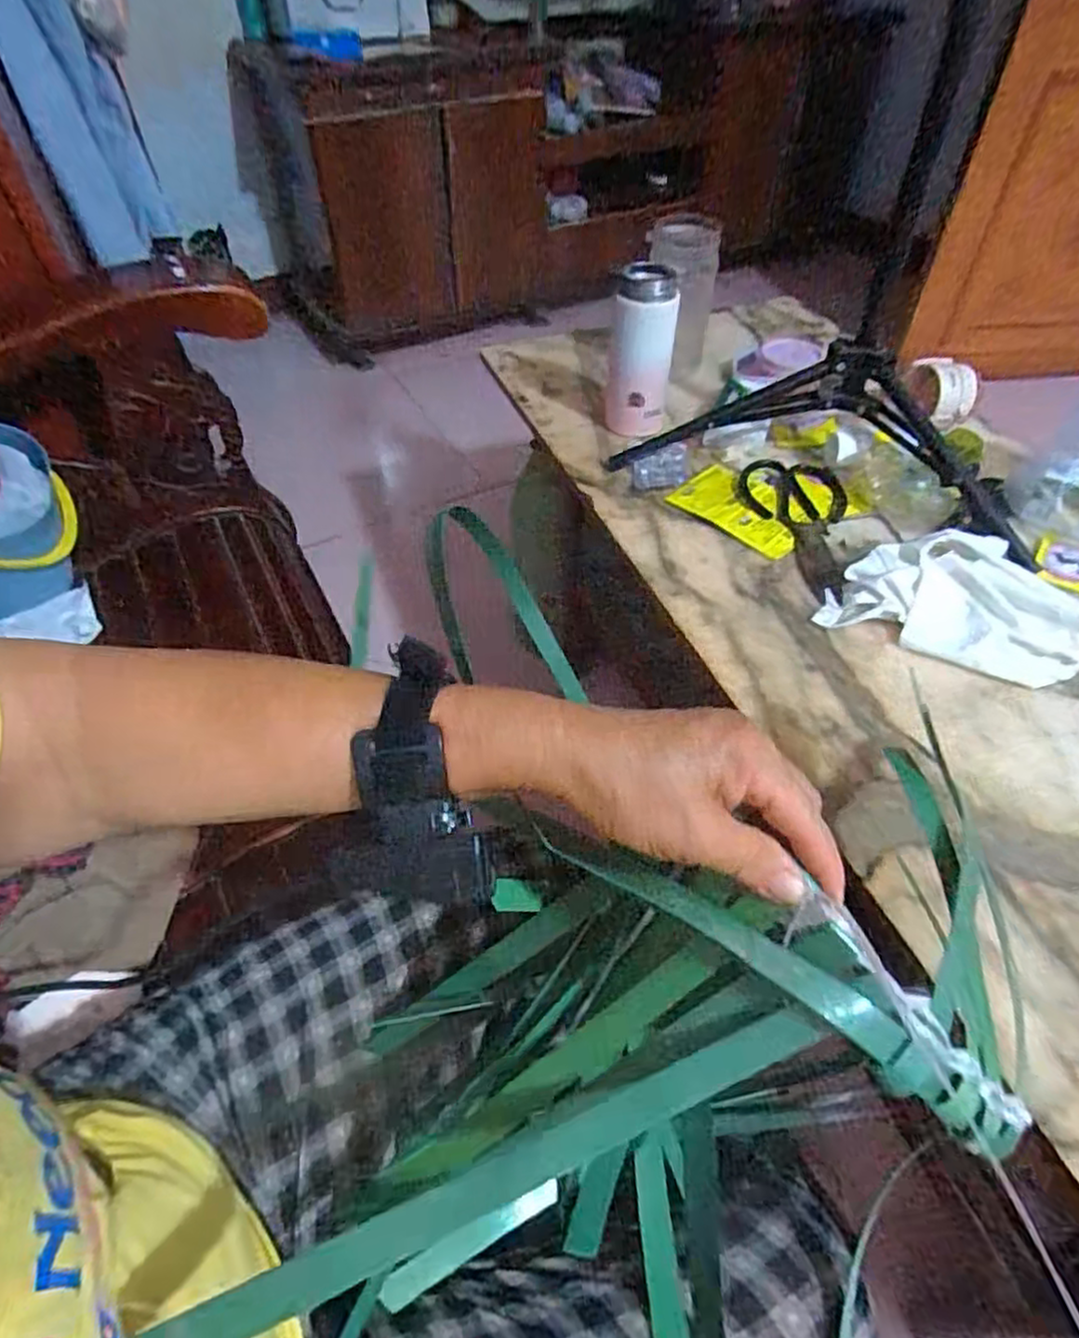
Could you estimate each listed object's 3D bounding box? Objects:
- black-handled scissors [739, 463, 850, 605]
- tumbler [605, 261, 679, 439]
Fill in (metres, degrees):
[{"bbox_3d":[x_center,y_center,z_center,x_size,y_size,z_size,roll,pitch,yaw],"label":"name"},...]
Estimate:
[{"bbox_3d":[0.249,-0.139,0.686,0.104,0.012,0.206,6,48,7],"label":"black-handled scissors"},{"bbox_3d":[0.110,-0.346,0.769,0.066,0.159,0.073,5,49,5],"label":"tumbler"}]

